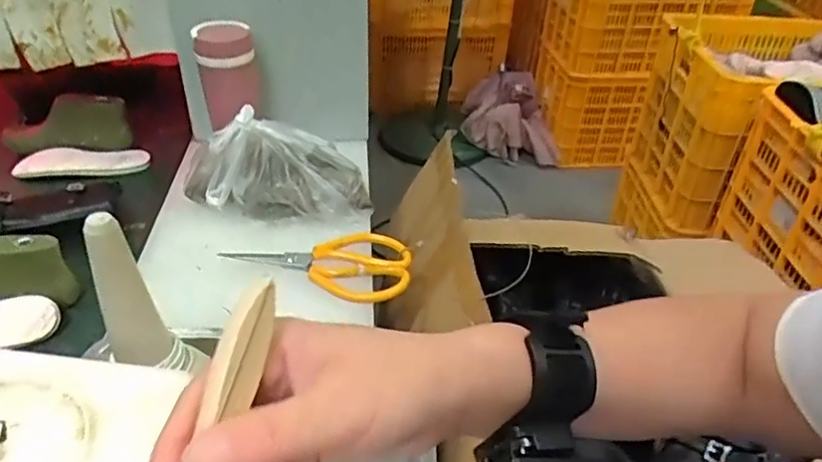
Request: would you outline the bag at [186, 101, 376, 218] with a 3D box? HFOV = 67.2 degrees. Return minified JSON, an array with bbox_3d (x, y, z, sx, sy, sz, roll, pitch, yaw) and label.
[{"bbox_3d":[-0.152,-0.074,0.683,0.208,0.101,0.075,4,37,2],"label":"bag"}]

